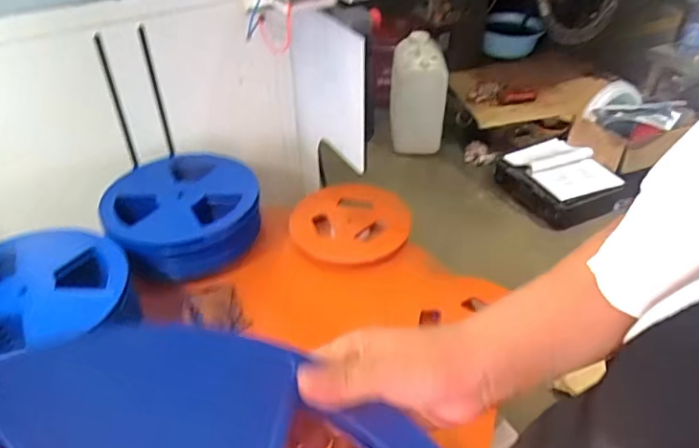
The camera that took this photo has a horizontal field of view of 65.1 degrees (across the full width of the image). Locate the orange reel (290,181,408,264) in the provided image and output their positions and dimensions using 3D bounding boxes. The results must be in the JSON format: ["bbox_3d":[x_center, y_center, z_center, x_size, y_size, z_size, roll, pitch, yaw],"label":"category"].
[{"bbox_3d":[0.001,-0.005,1.225,0.257,0.029,0.236,0,39,0],"label":"orange reel"}]

